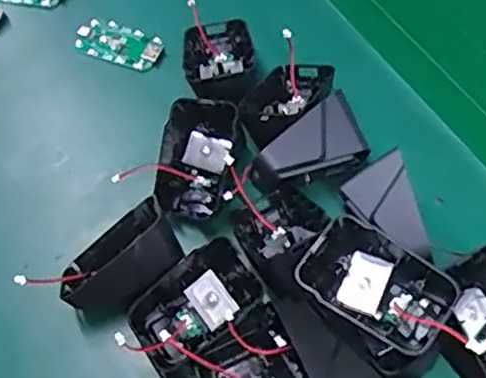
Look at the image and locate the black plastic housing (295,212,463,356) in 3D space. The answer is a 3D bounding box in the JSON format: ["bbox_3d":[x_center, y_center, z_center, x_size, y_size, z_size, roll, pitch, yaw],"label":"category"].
[{"bbox_3d":[0.065,0.046,0.323,0.070,0.025,0.046,30,68,19],"label":"black plastic housing"}]

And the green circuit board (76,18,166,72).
[{"bbox_3d":[-0.087,-0.102,0.471,0.062,0.007,0.031,24,66,17],"label":"green circuit board"}]

